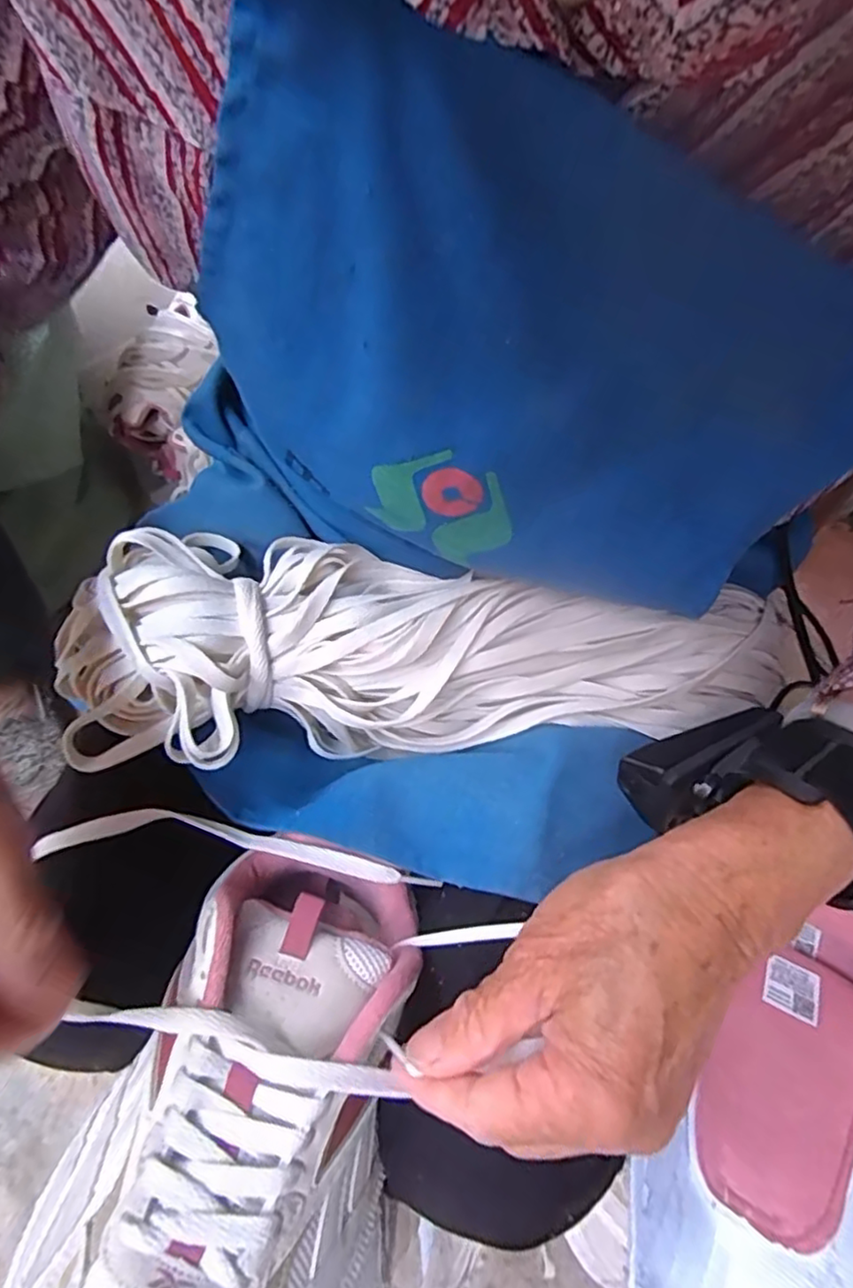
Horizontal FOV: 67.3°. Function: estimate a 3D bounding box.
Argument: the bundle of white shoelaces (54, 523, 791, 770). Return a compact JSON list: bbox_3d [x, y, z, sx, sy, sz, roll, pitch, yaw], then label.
[{"bbox_3d":[0.010,-0.012,0.315,0.343,0.067,0.129,-3,64,-2],"label":"bundle of white shoelaces"}]

